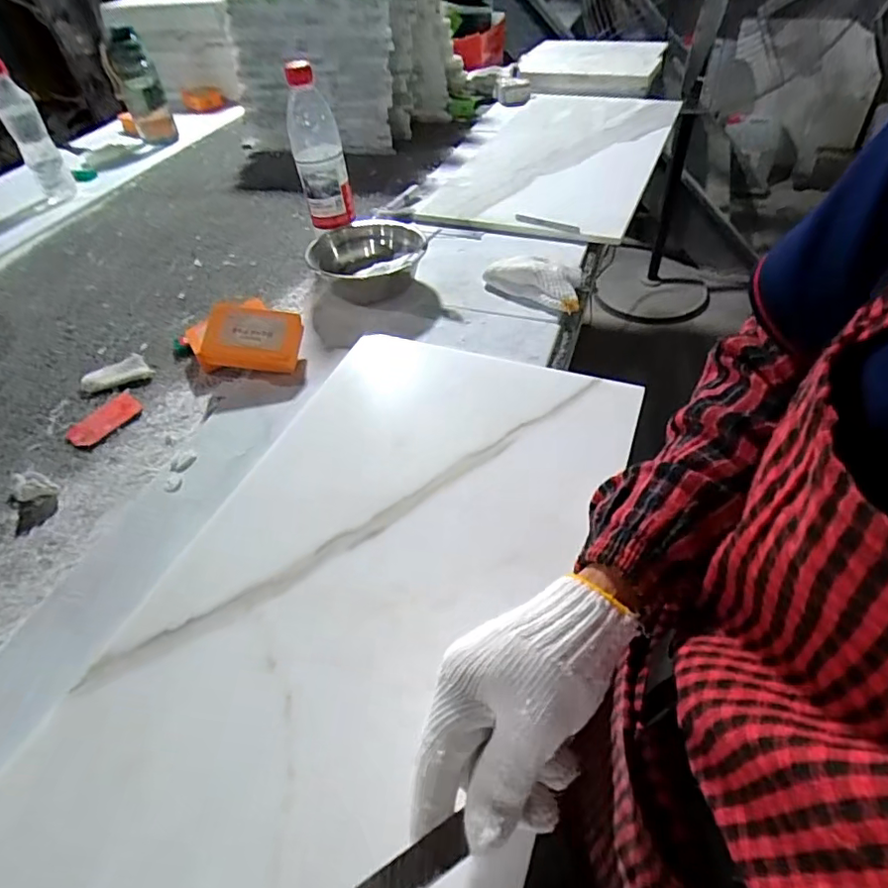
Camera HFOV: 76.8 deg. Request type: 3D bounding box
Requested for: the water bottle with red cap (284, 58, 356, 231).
[{"bbox_3d":[-0.164,-0.383,0.732,0.064,0.181,0.065,-13,48,-4],"label":"water bottle with red cap"}]

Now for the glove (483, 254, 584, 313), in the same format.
[{"bbox_3d":[0.116,-0.202,0.676,0.120,0.032,0.067,26,53,29],"label":"glove"}]

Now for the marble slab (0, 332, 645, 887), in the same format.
[{"bbox_3d":[-0.064,0.115,0.390,0.300,0.020,0.591,13,48,19],"label":"marble slab"}]

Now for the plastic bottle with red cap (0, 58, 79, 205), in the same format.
[{"bbox_3d":[-0.722,-0.535,0.982,0.059,0.203,0.074,-31,50,-22],"label":"plastic bottle with red cap"}]

